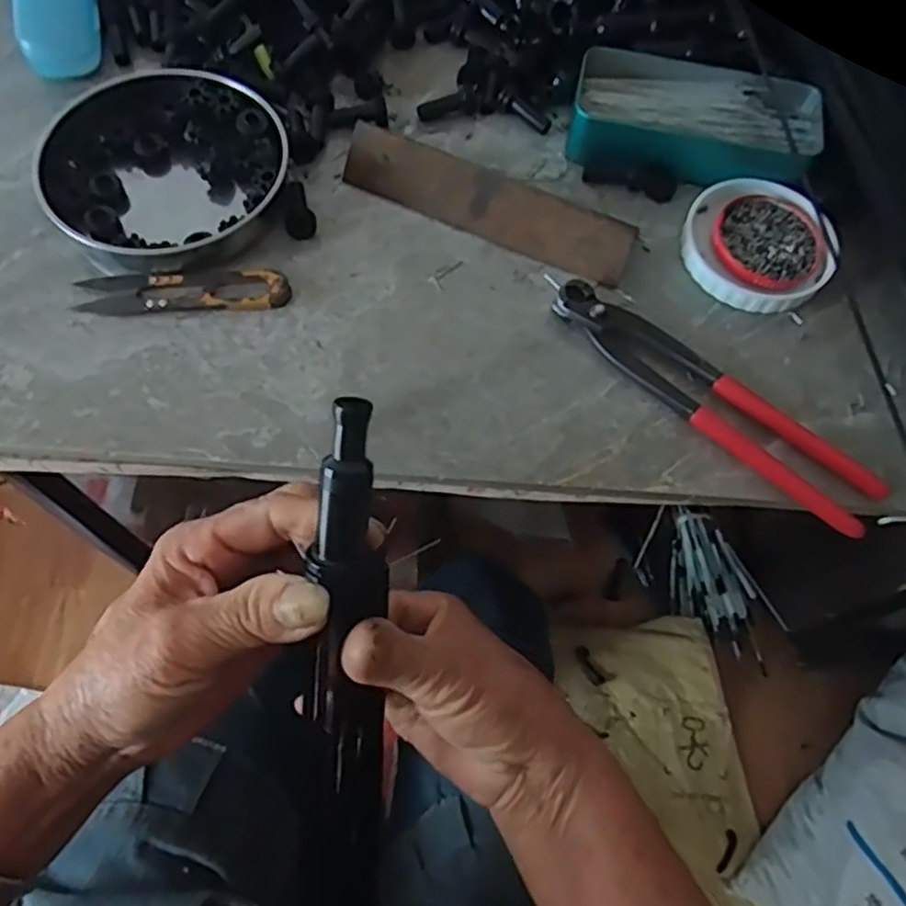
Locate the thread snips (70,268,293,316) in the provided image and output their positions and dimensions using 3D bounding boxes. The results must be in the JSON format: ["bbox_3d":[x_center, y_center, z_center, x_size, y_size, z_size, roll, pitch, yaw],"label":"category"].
[{"bbox_3d":[-0.152,-0.093,0.407,0.117,0.010,0.029,-2,66,-4],"label":"thread snips"}]

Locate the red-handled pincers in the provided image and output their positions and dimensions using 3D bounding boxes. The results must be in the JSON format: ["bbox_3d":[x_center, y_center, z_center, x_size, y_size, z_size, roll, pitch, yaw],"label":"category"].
[{"bbox_3d":[0.138,-0.031,0.389,0.195,0.015,0.035,40,70,14],"label":"red-handled pincers"}]

